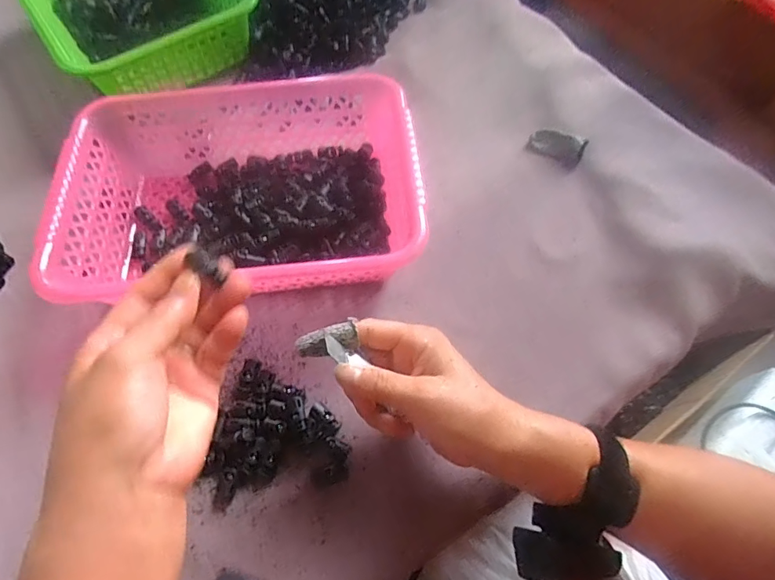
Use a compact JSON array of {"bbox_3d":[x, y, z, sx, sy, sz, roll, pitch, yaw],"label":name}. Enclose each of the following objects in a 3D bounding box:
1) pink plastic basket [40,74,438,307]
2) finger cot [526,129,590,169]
[{"bbox_3d":[-0.127,-0.096,0.431,0.302,0.081,0.210,-6,65,0],"label":"pink plastic basket"},{"bbox_3d":[0.182,-0.157,0.492,0.057,0.008,0.033,23,69,13],"label":"finger cot"}]

